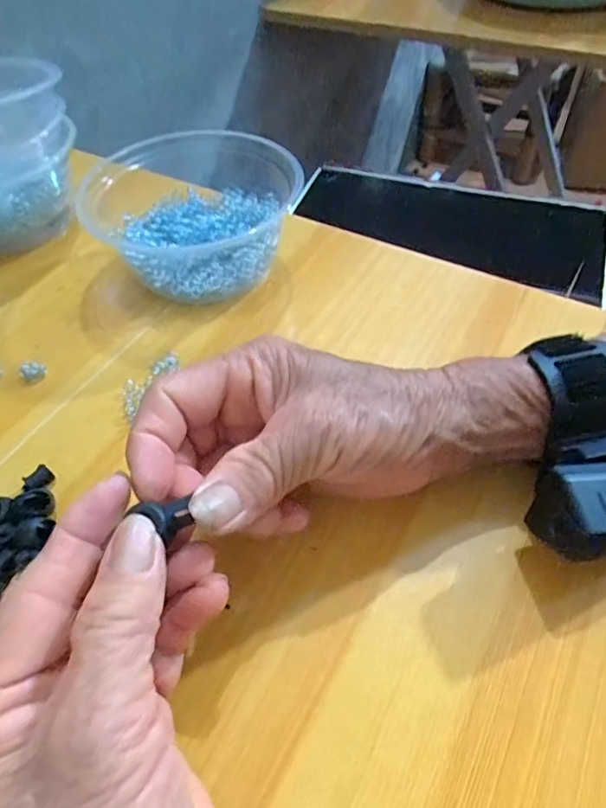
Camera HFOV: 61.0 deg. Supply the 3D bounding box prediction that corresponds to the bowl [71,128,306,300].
[{"bbox_3d":[-0.069,-0.131,0.344,0.112,0.073,0.123,-1,52,1],"label":"bowl"}]

